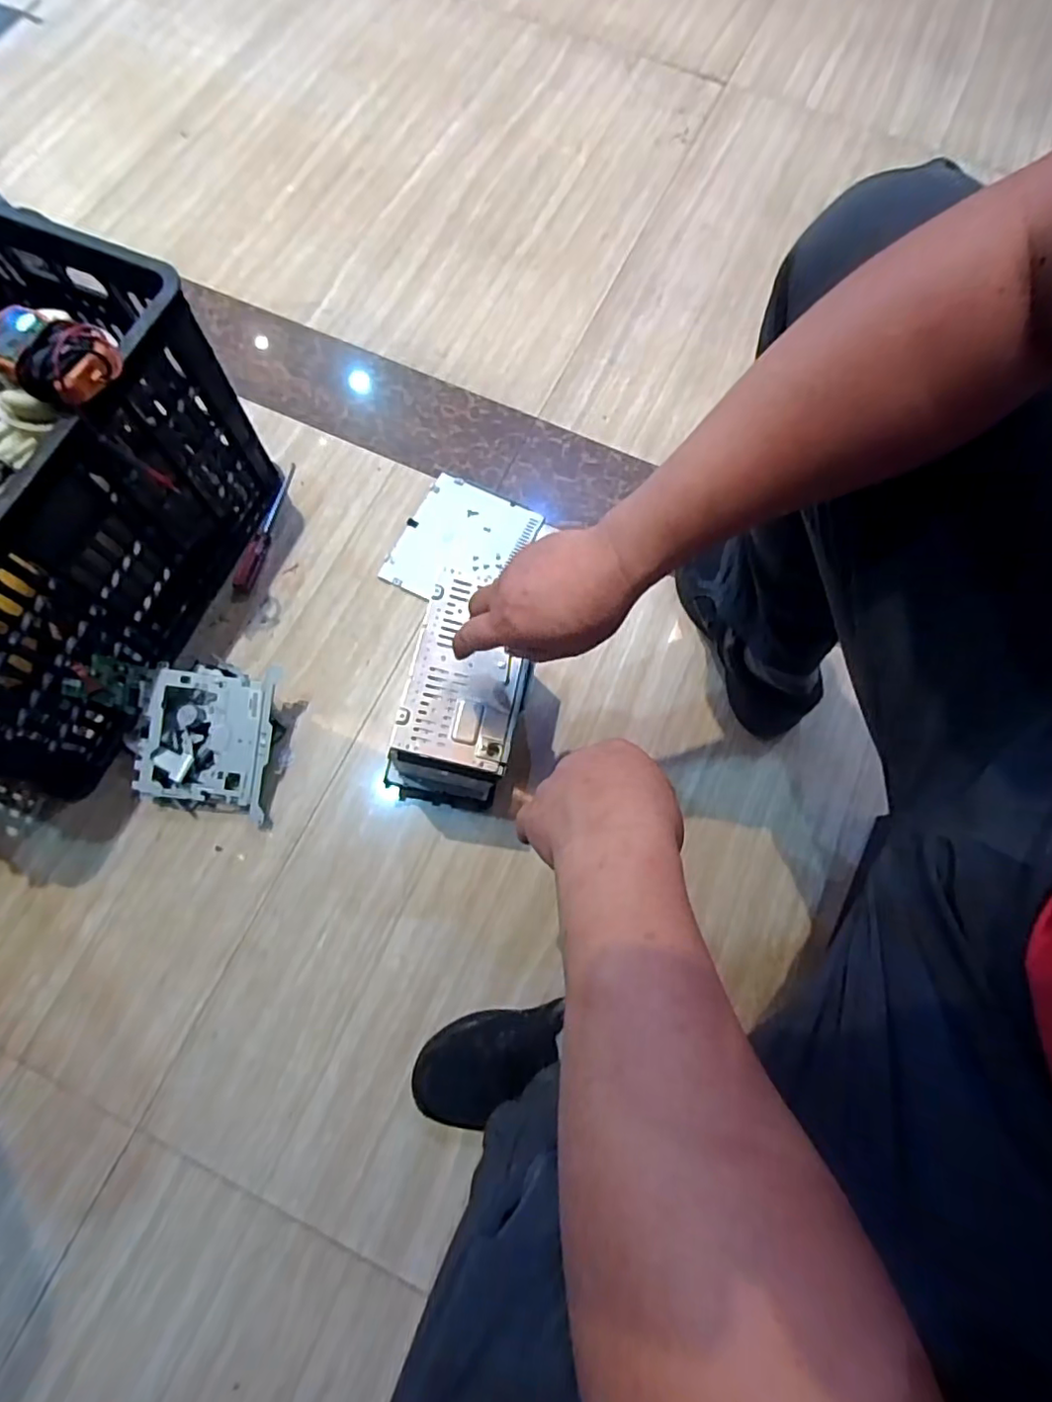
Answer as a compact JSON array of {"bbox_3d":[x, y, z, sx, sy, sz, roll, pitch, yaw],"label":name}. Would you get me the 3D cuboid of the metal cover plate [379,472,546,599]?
[{"bbox_3d":[-0.088,-0.209,0.794,0.154,0.009,0.181,26,75,7],"label":"metal cover plate"}]

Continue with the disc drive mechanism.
[{"bbox_3d":[-0.364,0.045,0.682,0.153,0.043,0.173,5,92,0],"label":"disc drive mechanism"}]

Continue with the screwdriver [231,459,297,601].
[{"bbox_3d":[-0.340,-0.224,0.785,0.022,0.020,0.205,12,73,3],"label":"screwdriver"}]

